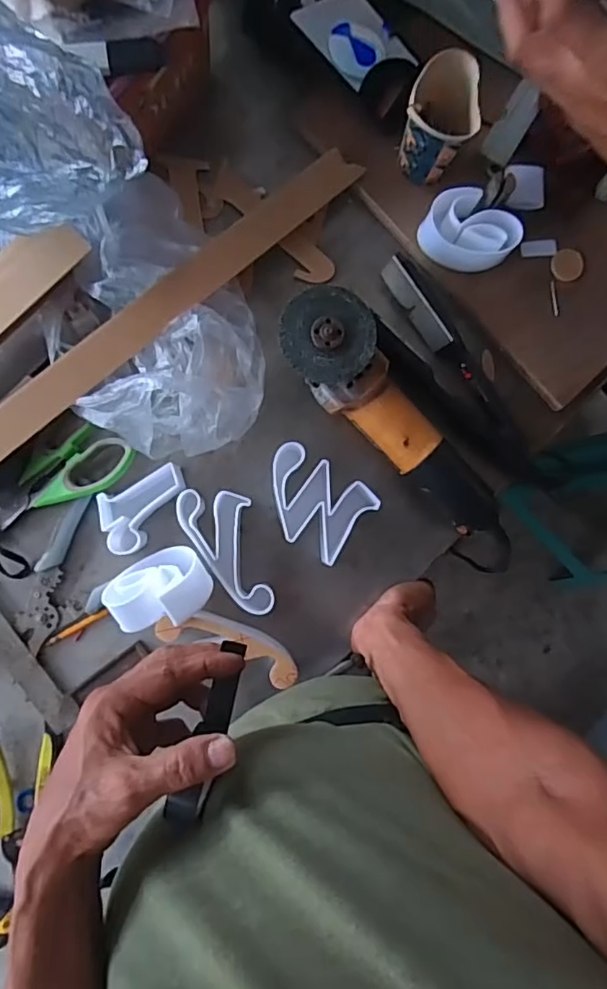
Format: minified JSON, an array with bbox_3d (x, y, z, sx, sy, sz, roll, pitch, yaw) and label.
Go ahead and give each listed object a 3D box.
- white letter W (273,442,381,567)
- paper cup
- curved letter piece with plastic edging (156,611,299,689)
[{"bbox_3d":[0.006,0.009,0.580,0.110,0.050,0.084,32,85,-3],"label":"white letter W"},{"bbox_3d":[0.135,-0.369,0.559,0.071,0.078,0.083,22,86,-4],"label":"paper cup"},{"bbox_3d":[-0.069,0.144,0.542,0.139,0.011,0.039,23,86,-4],"label":"curved letter piece with plastic edging"}]

